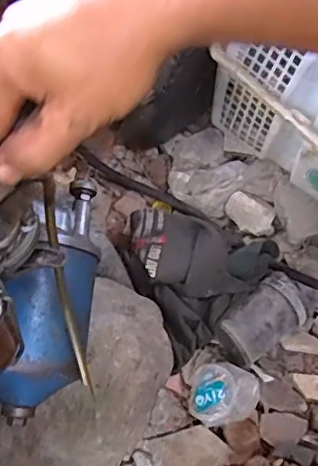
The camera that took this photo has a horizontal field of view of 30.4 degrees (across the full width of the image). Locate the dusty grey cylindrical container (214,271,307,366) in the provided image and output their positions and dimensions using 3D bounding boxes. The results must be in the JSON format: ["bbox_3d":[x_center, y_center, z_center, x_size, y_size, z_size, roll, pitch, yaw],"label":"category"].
[{"bbox_3d":[0.142,0.120,0.804,0.116,0.074,0.078,-36,60,-20],"label":"dusty grey cylindrical container"}]

